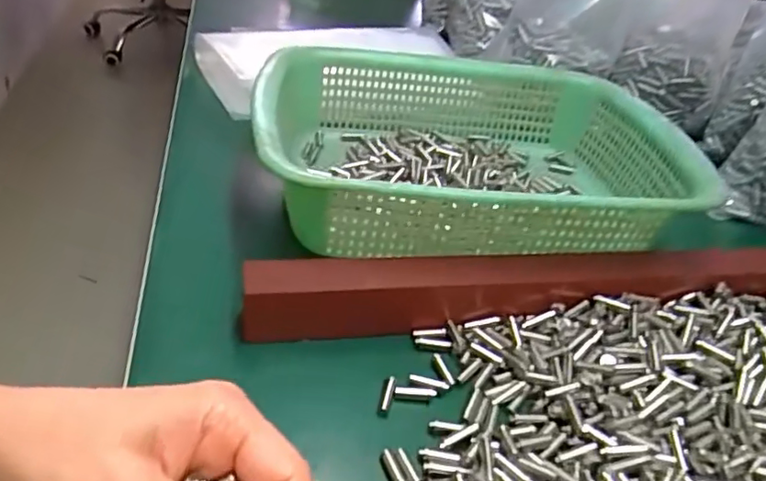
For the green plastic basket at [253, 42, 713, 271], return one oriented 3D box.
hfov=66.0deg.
[{"bbox_3d":[0.064,-0.070,0.439,0.288,0.072,0.230,1,40,-10],"label":"green plastic basket"}]

